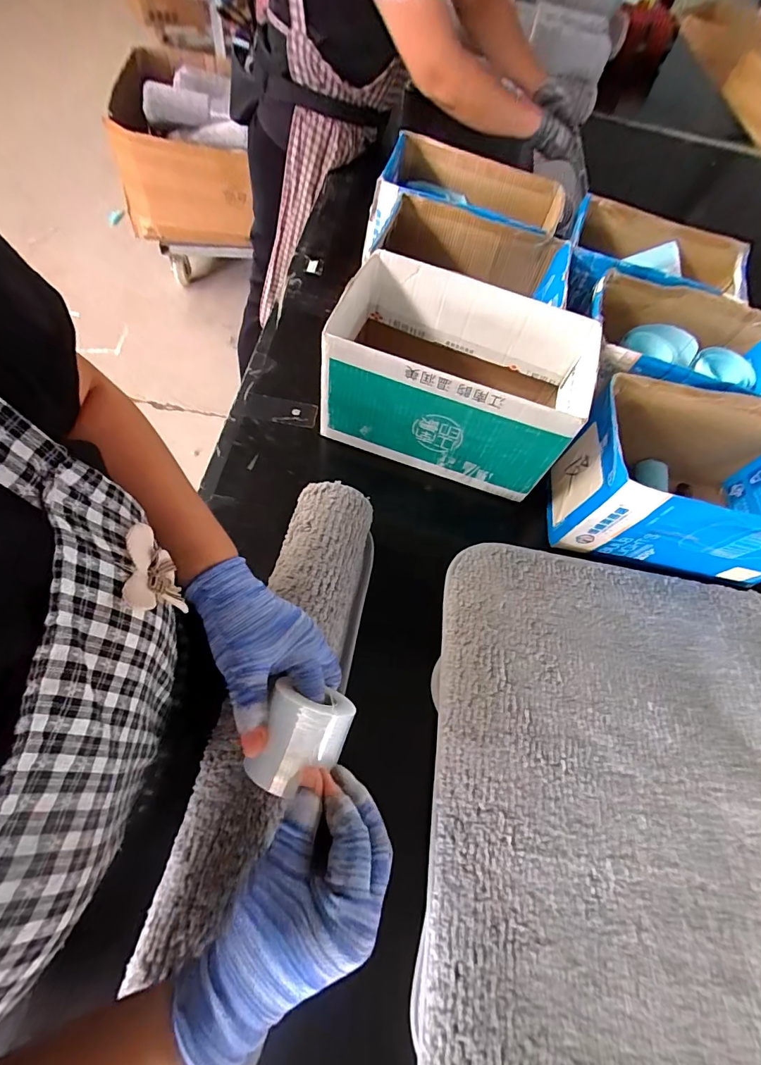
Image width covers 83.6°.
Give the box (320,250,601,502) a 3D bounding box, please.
[{"bbox_3d":[0.094,-0.196,0.540,0.312,0.153,0.179,18,62,2],"label":"box"}]

